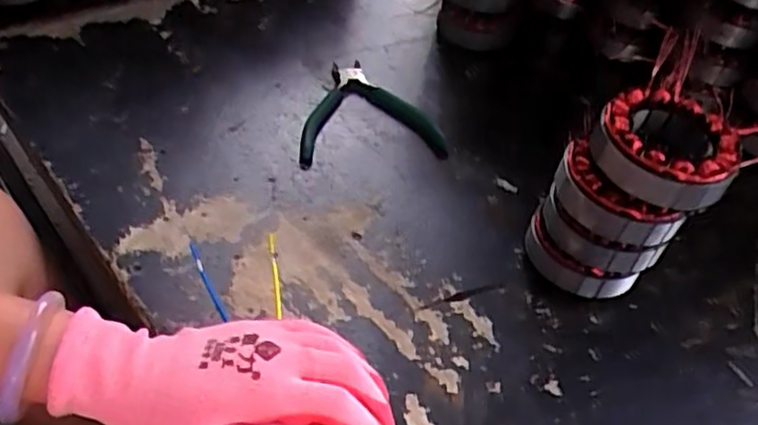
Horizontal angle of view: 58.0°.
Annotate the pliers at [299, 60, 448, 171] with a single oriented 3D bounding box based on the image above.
[{"bbox_3d":[-0.012,-0.095,0.638,0.130,0.020,0.135,-2,47,-10],"label":"pliers"}]

